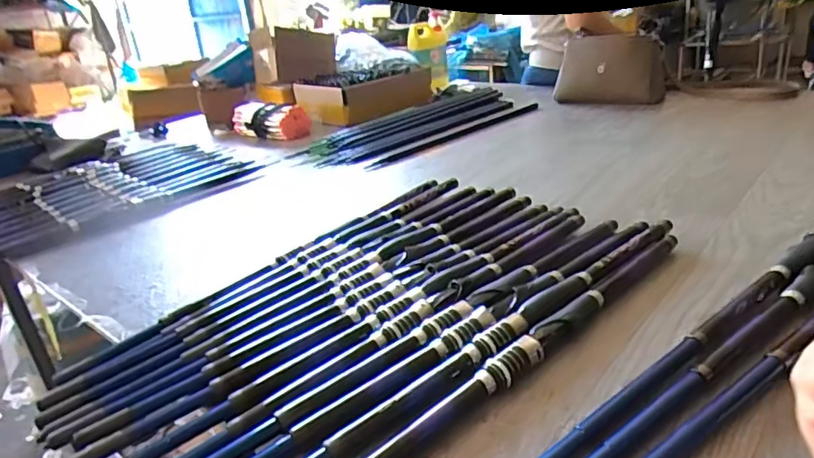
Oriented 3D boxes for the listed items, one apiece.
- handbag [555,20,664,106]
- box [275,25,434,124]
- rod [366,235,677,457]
[{"bbox_3d":[0.534,-0.420,1.478,0.271,0.179,0.096,8,27,33],"label":"handbag"},{"bbox_3d":[-0.184,-0.499,1.769,0.346,0.252,0.415,-24,28,-36],"label":"box"},{"bbox_3d":[0.090,0.128,0.510,0.631,0.023,0.027,-24,28,-35],"label":"rod"}]

